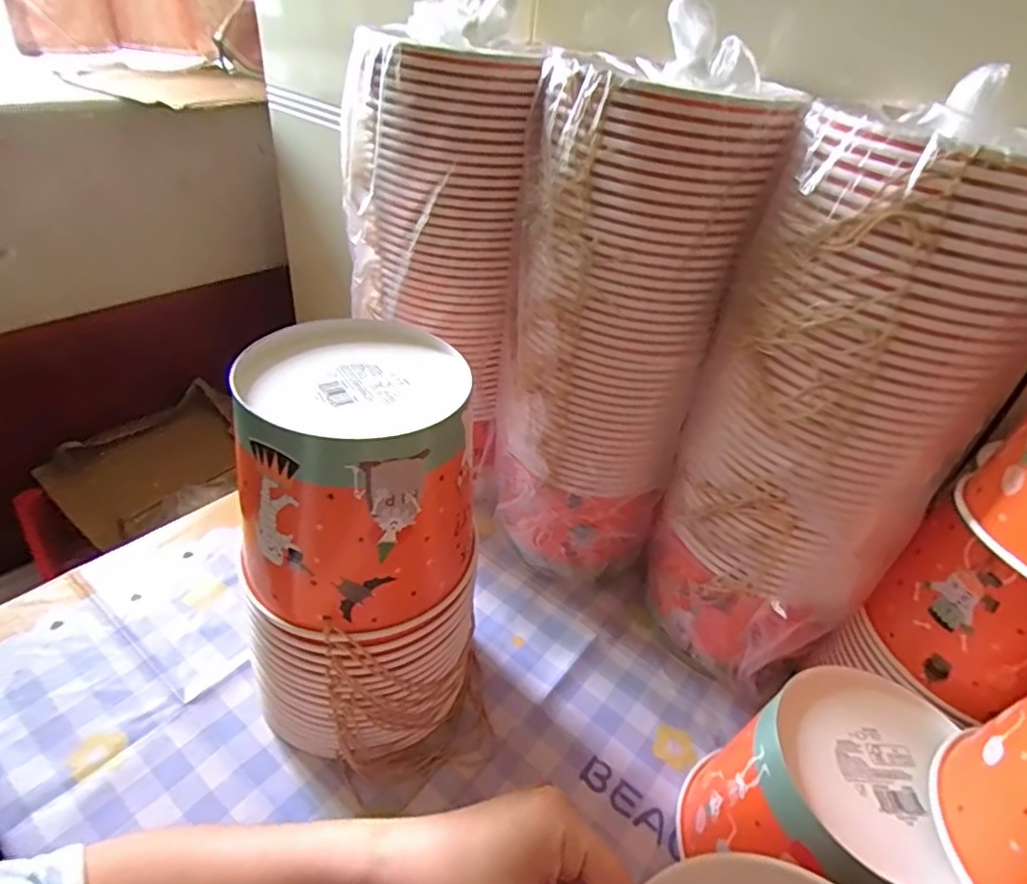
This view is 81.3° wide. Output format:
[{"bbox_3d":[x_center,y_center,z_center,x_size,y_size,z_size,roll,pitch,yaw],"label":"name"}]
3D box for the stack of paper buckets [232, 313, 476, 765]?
[{"bbox_3d":[-0.097,0.082,0.412,0.136,0.280,0.147,3,37,-5],"label":"stack of paper buckets"}]

